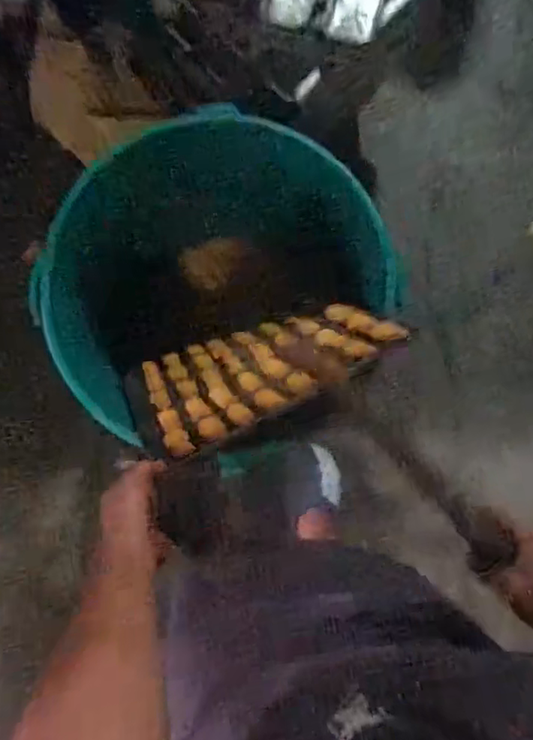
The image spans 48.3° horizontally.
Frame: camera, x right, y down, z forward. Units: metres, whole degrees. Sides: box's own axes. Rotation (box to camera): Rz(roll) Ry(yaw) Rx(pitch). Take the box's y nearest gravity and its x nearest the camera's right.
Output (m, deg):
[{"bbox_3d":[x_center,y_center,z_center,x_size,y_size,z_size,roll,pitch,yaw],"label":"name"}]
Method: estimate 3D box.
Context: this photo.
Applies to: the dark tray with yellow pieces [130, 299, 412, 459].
[{"bbox_3d":[-0.025,-0.017,0.806,0.328,0.378,0.030,-26,111,-11],"label":"dark tray with yellow pieces"}]

